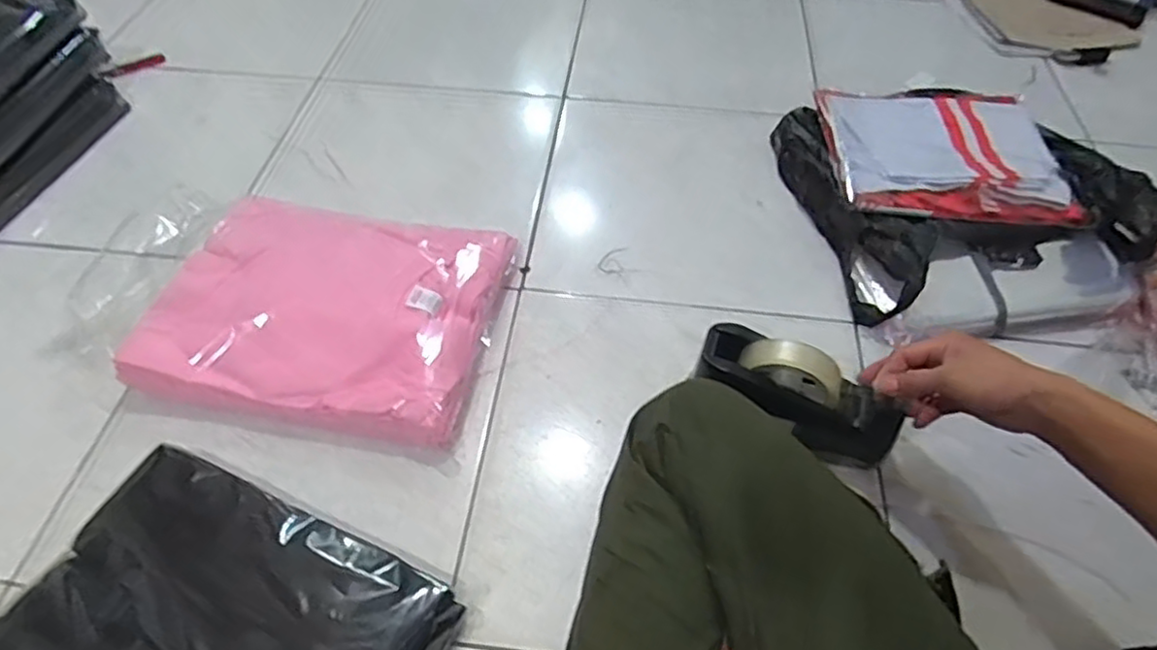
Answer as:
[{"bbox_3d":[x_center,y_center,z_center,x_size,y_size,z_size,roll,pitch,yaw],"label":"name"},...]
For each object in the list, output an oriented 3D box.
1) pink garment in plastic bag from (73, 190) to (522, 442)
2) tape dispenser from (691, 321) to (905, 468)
[{"bbox_3d":[-0.335,-0.030,0.767,0.480,0.059,0.286,10,54,6],"label":"pink garment in plastic bag"},{"bbox_3d":[0.212,0.063,0.638,0.195,0.083,0.061,33,57,-1],"label":"tape dispenser"}]

